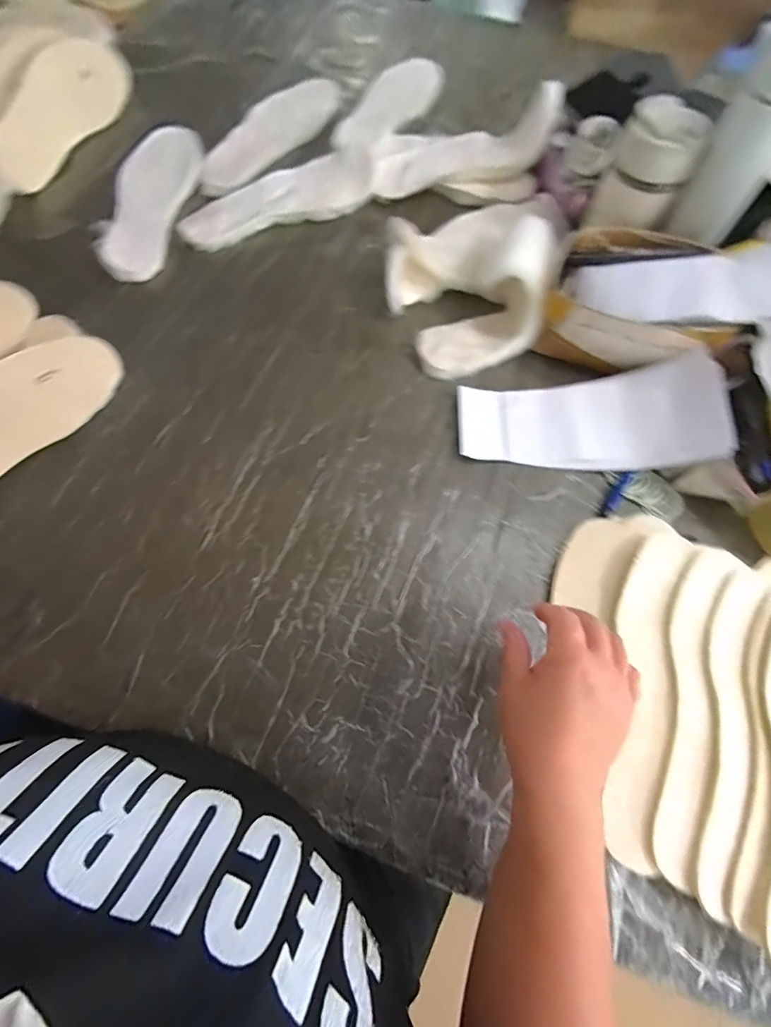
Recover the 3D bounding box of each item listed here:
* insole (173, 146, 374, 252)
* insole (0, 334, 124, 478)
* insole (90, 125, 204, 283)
[{"bbox_3d":[-0.143,-0.425,0.584,0.261,0.020,0.094,-19,78,-3],"label":"insole"},{"bbox_3d":[-0.393,-0.088,0.439,0.085,0.014,0.275,49,63,-23],"label":"insole"},{"bbox_3d":[-0.316,-0.437,0.585,0.104,0.023,0.282,5,70,2],"label":"insole"}]

